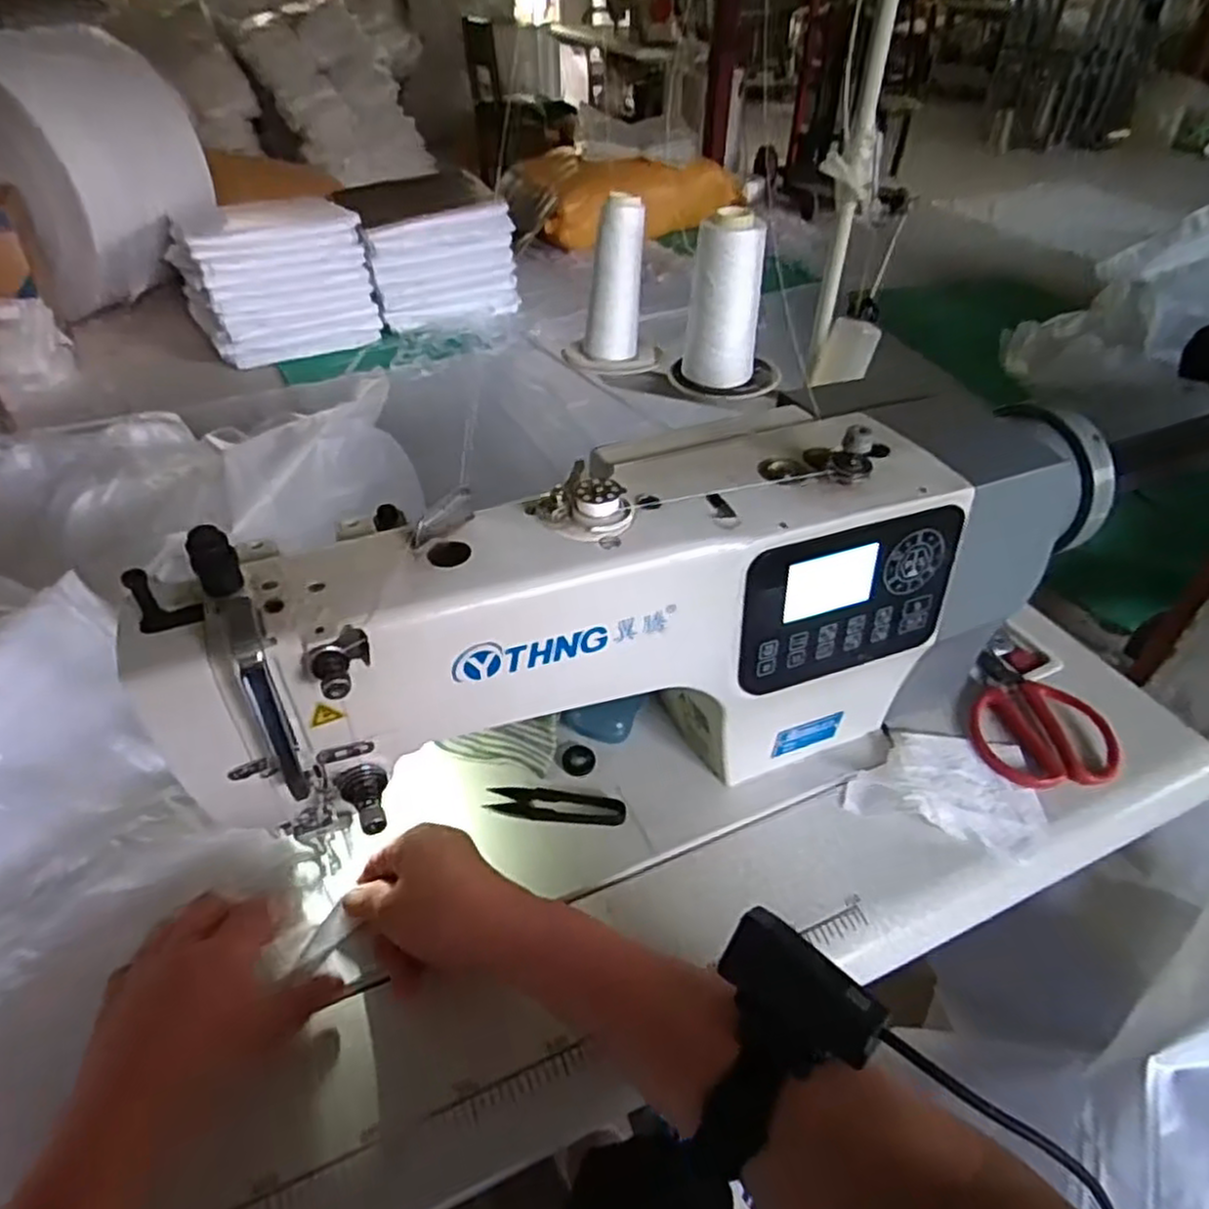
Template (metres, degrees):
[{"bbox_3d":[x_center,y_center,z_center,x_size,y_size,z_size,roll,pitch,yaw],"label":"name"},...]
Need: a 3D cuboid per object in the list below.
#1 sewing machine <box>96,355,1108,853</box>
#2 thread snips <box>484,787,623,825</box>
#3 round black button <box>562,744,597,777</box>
[{"bbox_3d":[0.040,0.010,0.483,0.554,0.227,0.141,-15,45,-18],"label":"sewing machine"},{"bbox_3d":[-0.034,0.142,0.529,0.096,0.007,0.025,4,42,3],"label":"thread snips"},{"bbox_3d":[-0.020,0.117,0.558,0.025,0.006,0.024,1,42,-1],"label":"round black button"}]

